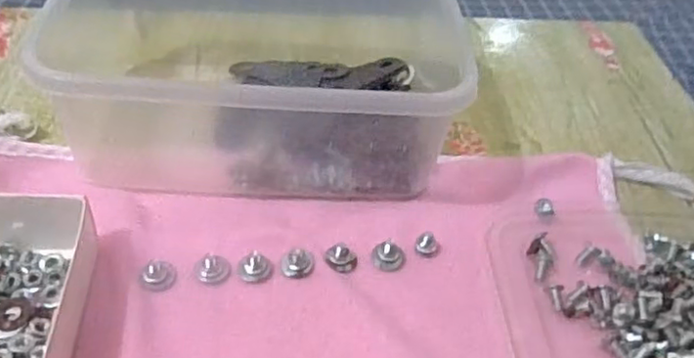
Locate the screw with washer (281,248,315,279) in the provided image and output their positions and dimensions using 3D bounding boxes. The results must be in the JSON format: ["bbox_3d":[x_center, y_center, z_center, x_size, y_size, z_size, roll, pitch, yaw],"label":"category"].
[{"bbox_3d":[-0.027,0.045,0.351,0.017,0.008,0.015,27,51,21],"label":"screw with washer"}]

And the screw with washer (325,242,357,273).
[{"bbox_3d":[-0.003,0.042,0.356,0.016,0.006,0.017,2,47,-2],"label":"screw with washer"}]

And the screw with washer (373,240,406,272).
[{"bbox_3d":[0.024,0.042,0.358,0.018,0.008,0.016,1,47,-3],"label":"screw with washer"}]

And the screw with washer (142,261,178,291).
[{"bbox_3d":[-0.099,0.051,0.342,0.018,0.006,0.017,2,47,-2],"label":"screw with washer"}]

